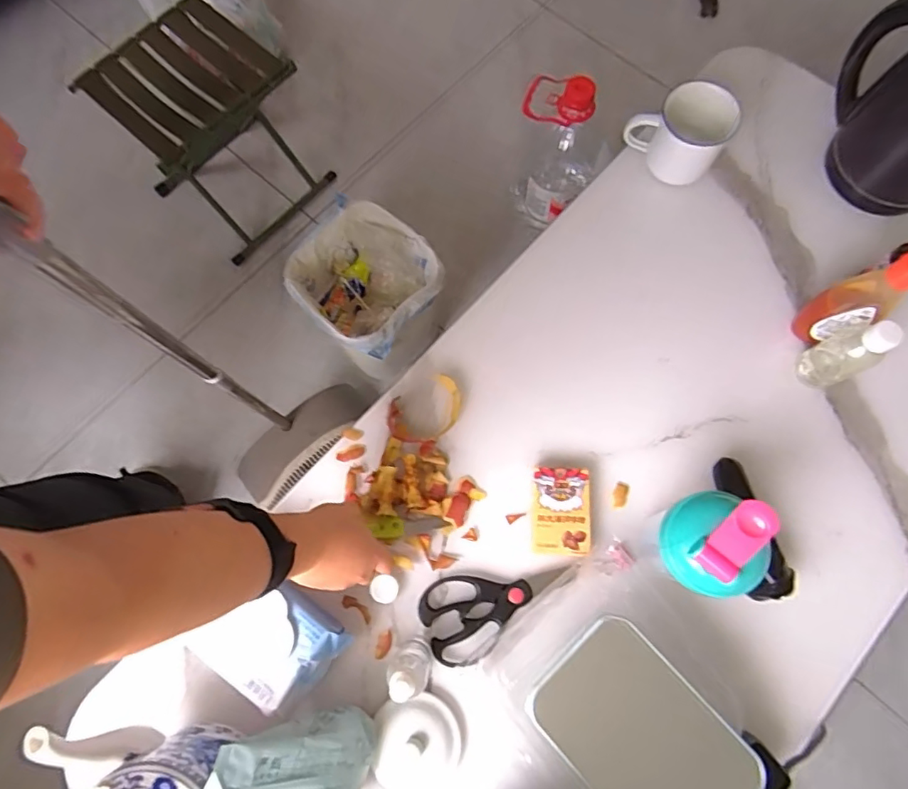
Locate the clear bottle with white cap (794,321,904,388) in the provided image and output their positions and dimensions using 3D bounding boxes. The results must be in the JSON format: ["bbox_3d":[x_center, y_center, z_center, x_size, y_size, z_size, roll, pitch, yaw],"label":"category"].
[{"bbox_3d":[0.448,-0.047,0.621,0.037,0.128,0.053,-29,75,-6],"label":"clear bottle with white cap"}]

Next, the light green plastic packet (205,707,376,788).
[{"bbox_3d":[-0.139,0.337,0.489,0.032,0.172,0.080,-6,70,37],"label":"light green plastic packet"}]

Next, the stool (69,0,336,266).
[{"bbox_3d":[-0.458,-0.507,1.068,0.284,0.299,0.266,-42,77,-10],"label":"stool"}]

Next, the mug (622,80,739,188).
[{"bbox_3d":[0.297,-0.351,0.730,0.130,0.092,0.090,24,76,8],"label":"mug"}]

